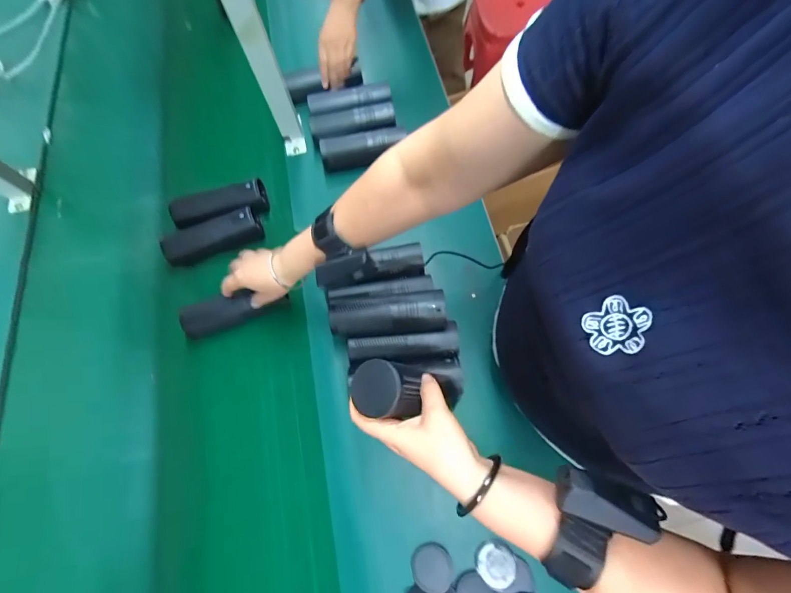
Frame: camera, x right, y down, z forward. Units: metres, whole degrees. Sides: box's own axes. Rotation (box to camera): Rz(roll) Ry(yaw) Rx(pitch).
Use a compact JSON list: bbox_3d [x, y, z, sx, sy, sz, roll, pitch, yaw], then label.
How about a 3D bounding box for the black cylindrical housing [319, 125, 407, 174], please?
[{"bbox_3d":[-0.060,-0.276,0.685,0.159,0.050,0.044,-11,70,-2],"label":"black cylindrical housing"}]

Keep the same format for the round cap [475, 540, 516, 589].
[{"bbox_3d":[0.130,0.347,0.471,0.049,0.014,0.048,-1,70,2],"label":"round cap"}]

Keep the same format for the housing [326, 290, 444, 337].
[{"bbox_3d":[-0.011,0.026,0.526,0.158,0.053,0.054,-6,70,0],"label":"housing"}]

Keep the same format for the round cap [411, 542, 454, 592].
[{"bbox_3d":[0.048,0.351,0.471,0.051,0.005,0.052,0,53,0],"label":"round cap"}]

